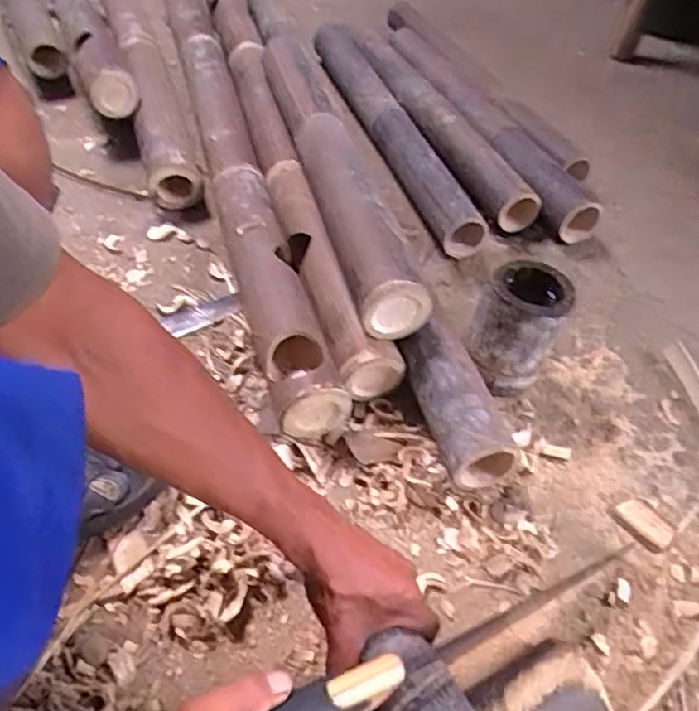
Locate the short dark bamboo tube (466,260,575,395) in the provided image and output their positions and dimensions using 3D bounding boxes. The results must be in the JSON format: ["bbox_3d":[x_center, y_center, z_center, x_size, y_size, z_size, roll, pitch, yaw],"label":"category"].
[{"bbox_3d":[0.193,-0.030,0.745,0.096,0.143,0.098,22,51,14],"label":"short dark bamboo tube"}]

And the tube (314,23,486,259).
[{"bbox_3d":[0.071,-0.420,1.126,0.058,0.072,0.698,-11,51,-14],"label":"tube"}]

